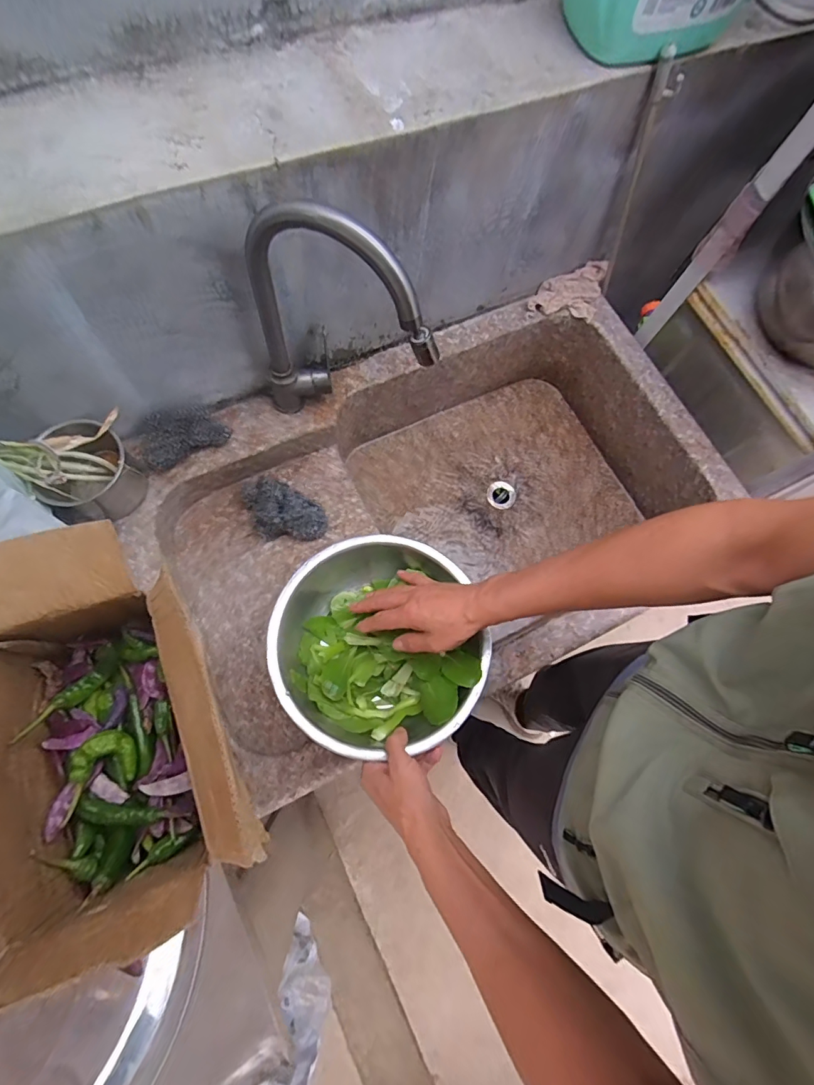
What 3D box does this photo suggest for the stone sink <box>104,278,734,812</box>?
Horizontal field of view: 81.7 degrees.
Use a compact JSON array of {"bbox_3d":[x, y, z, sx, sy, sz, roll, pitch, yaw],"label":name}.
[{"bbox_3d":[0.063,-0.049,0.785,0.812,0.246,0.521,-25,79,-7],"label":"stone sink"}]

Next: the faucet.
[{"bbox_3d":[-0.086,-0.228,0.565,0.231,0.342,0.077,30,78,6],"label":"faucet"}]

